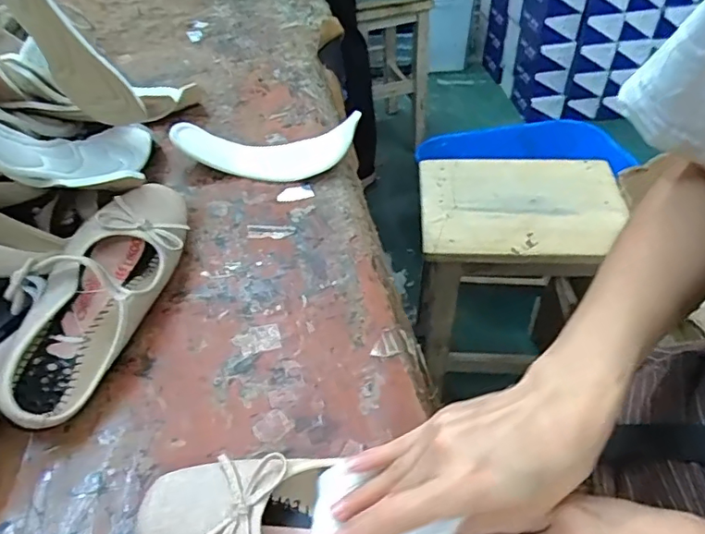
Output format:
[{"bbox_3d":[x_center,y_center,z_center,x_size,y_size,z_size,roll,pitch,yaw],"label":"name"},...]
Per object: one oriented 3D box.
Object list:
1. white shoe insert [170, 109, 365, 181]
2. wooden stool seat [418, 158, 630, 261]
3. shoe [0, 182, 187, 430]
[{"bbox_3d":[-0.110,-0.139,0.595,0.195,0.053,0.064,0,46,3],"label":"white shoe insert"},{"bbox_3d":[0.271,-0.105,0.862,0.314,0.017,0.236,2,46,4],"label":"wooden stool seat"},{"bbox_3d":[-0.205,0.016,0.442,0.083,0.075,0.240,5,47,8],"label":"shoe"}]

